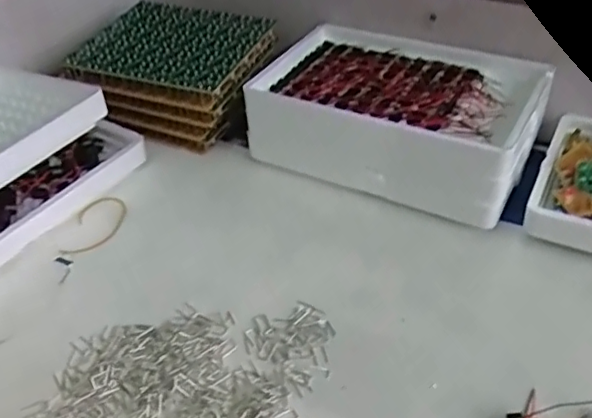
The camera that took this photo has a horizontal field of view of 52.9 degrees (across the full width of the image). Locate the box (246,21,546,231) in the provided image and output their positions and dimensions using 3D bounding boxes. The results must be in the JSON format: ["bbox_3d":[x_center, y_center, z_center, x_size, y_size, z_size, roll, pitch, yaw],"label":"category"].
[{"bbox_3d":[0.091,-0.087,0.551,0.241,0.080,0.167,17,44,22],"label":"box"}]

